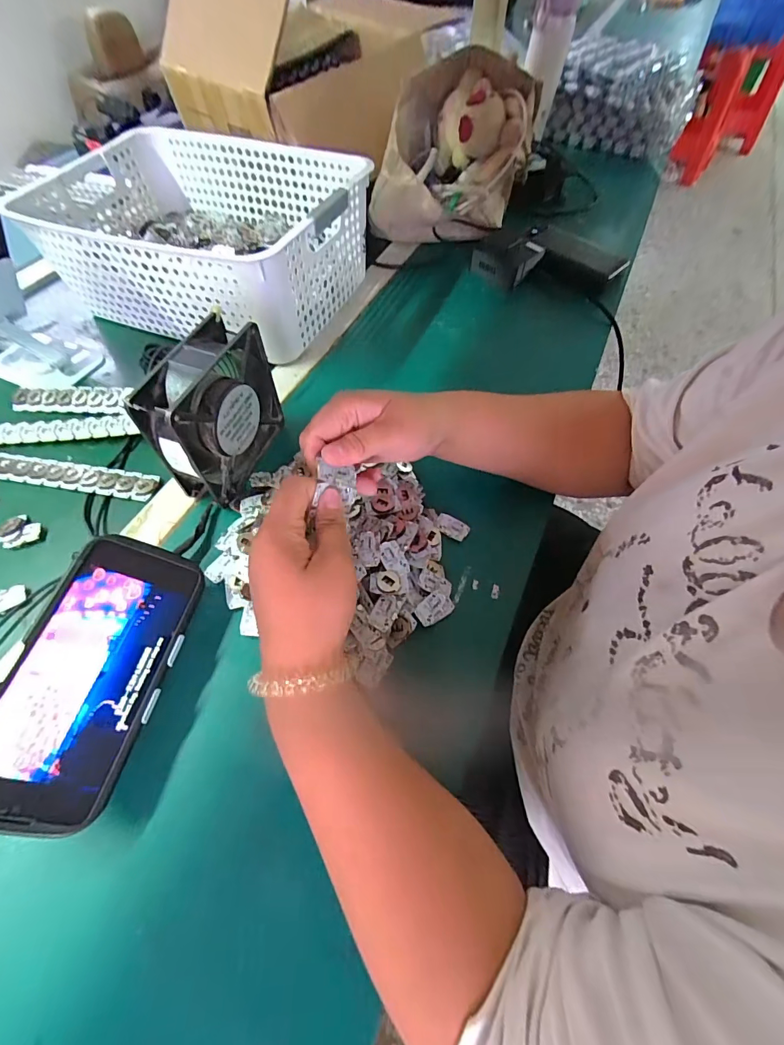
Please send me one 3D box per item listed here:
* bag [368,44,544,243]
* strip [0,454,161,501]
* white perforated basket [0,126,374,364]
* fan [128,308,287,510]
[{"bbox_3d":[0.070,-0.484,0.562,0.203,0.167,0.158,-10,59,-6],"label":"bag"},{"bbox_3d":[-0.354,-0.052,0.410,0.253,0.004,0.029,8,59,5],"label":"strip"},{"bbox_3d":[-0.221,-0.353,0.516,0.346,0.127,0.261,20,61,12],"label":"white perforated basket"},{"bbox_3d":[-0.150,-0.092,0.363,0.044,0.122,0.125,16,60,10],"label":"fan"}]

